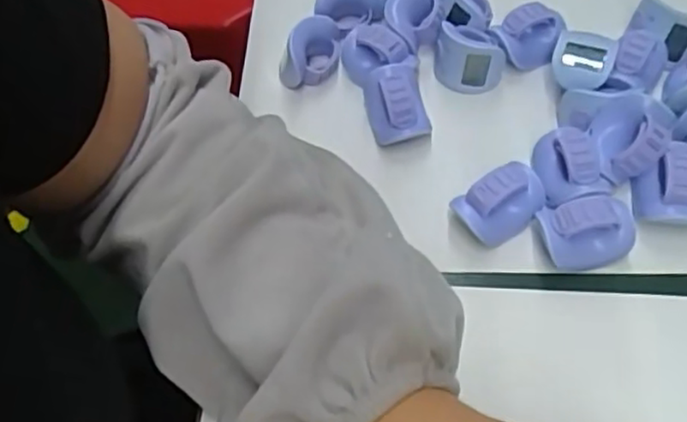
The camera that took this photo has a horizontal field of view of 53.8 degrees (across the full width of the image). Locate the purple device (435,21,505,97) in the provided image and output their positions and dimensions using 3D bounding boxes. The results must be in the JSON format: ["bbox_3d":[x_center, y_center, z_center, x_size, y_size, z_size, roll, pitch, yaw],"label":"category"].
[{"bbox_3d":[0.068,-0.086,0.373,0.032,0.031,0.033,-11,56,-2],"label":"purple device"}]

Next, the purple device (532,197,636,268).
[{"bbox_3d":[0.112,0.008,0.306,0.041,0.030,0.023,-6,56,1],"label":"purple device"}]

